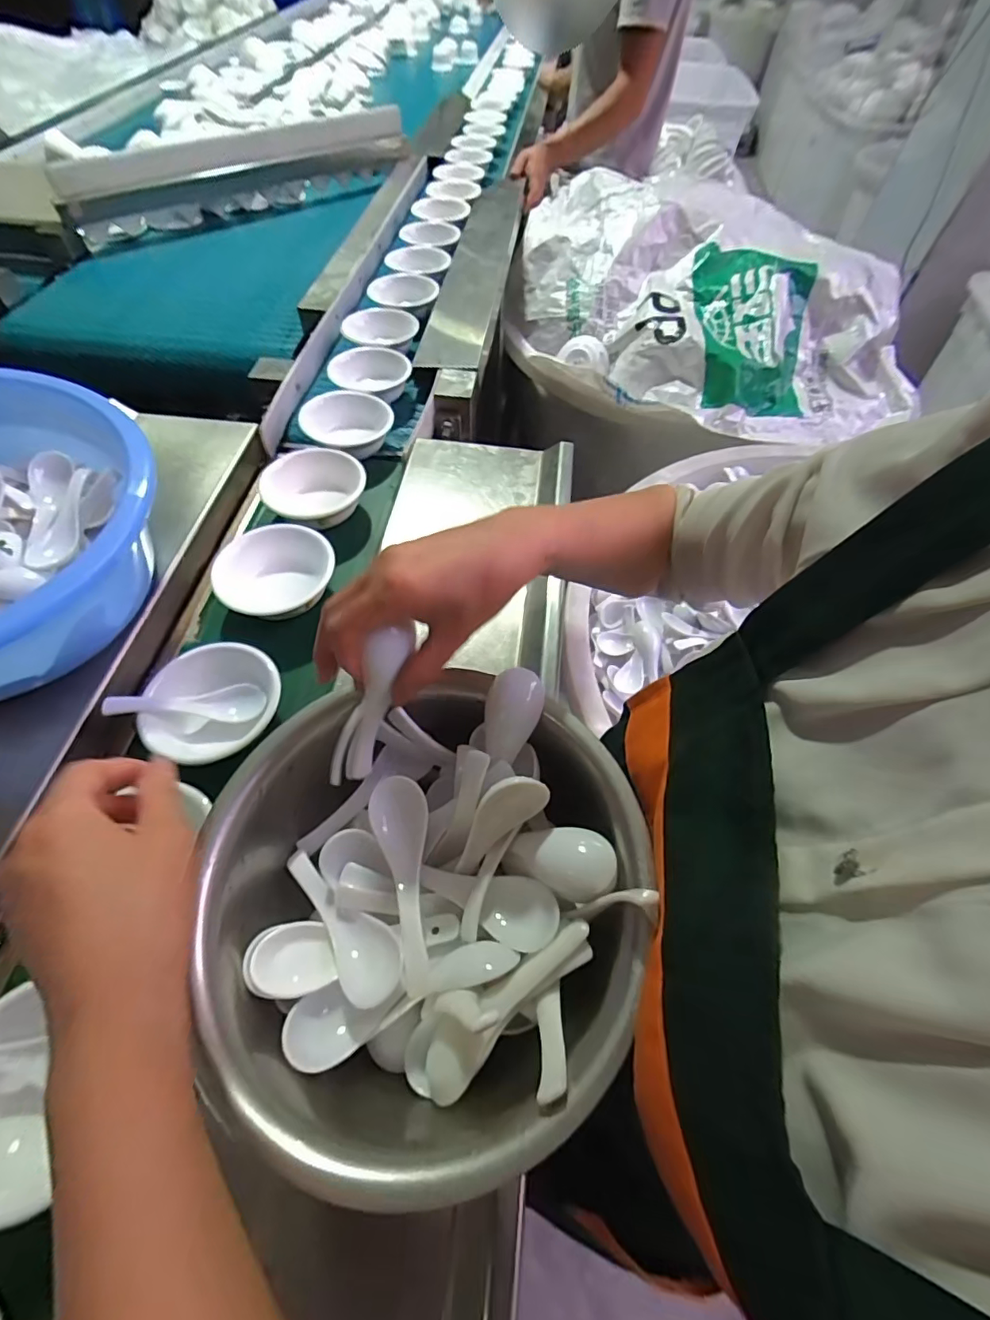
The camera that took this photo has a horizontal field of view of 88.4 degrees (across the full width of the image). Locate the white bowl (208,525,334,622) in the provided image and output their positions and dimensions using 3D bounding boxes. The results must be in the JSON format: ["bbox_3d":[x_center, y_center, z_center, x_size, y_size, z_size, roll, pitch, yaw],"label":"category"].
[{"bbox_3d":[-0.221,-0.088,0.520,0.115,0.041,0.097,-26,59,-15],"label":"white bowl"}]

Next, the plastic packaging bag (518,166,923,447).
[{"bbox_3d":[0.424,-0.739,1.036,0.751,0.241,0.621,-1,56,1],"label":"plastic packaging bag"}]

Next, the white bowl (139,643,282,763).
[{"bbox_3d":[-0.243,0.035,0.449,0.089,0.045,0.101,31,62,20],"label":"white bowl"}]

